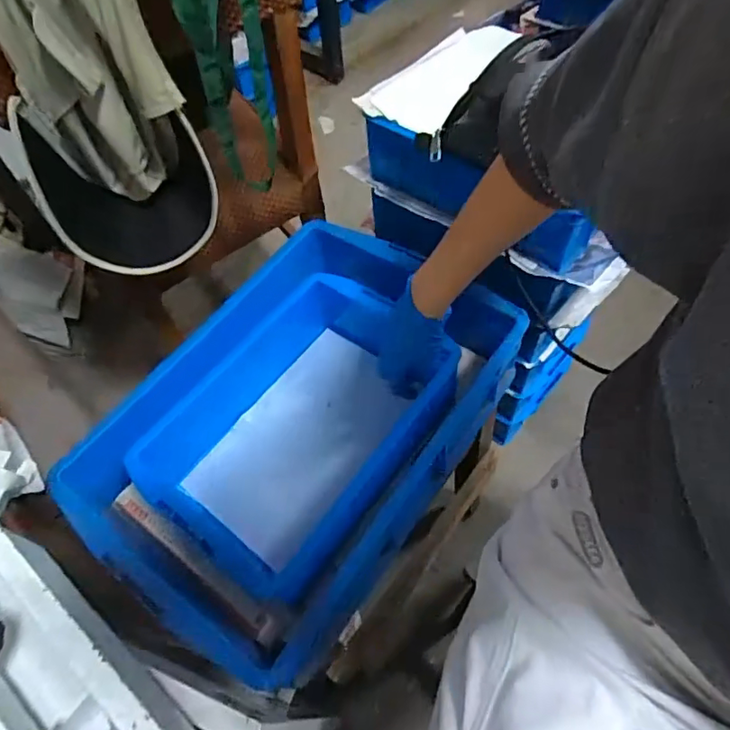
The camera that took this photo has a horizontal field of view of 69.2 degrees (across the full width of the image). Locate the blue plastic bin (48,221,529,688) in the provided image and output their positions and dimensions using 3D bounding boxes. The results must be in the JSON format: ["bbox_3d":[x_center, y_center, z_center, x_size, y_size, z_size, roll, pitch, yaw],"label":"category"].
[{"bbox_3d":[-0.081,0.059,0.653,0.308,0.114,0.495,29,64,21],"label":"blue plastic bin"}]

